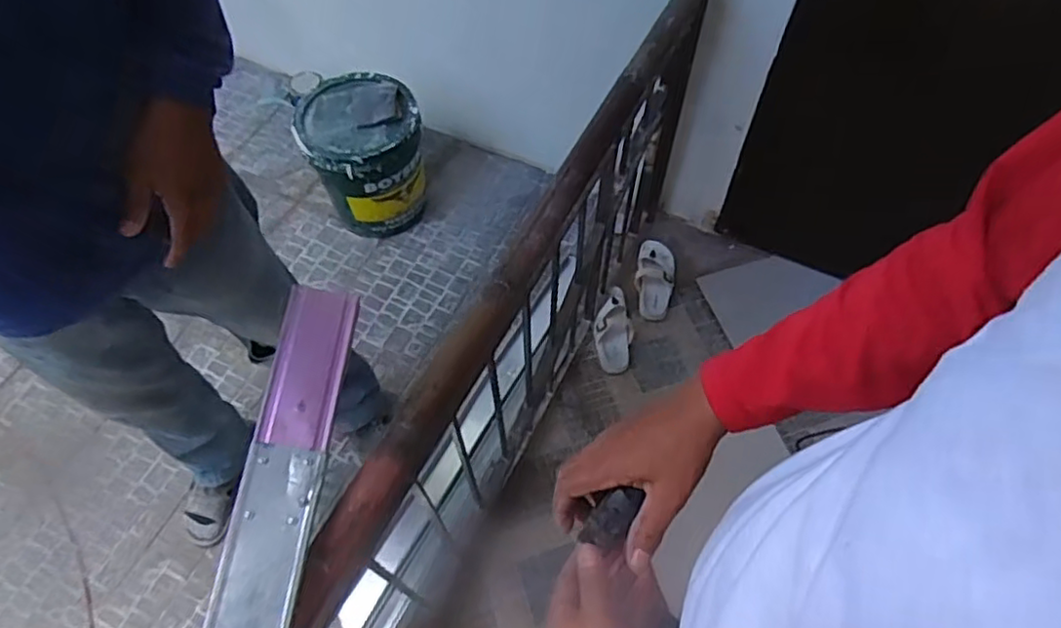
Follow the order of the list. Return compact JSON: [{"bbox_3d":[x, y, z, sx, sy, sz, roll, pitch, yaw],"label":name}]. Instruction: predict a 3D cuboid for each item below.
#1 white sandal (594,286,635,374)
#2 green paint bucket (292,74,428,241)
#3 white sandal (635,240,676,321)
[{"bbox_3d":[0.215,0.039,1.640,0.103,0.057,0.227,9,61,5],"label":"white sandal"},{"bbox_3d":[-0.435,-0.414,1.722,0.291,0.372,0.275,0,61,0],"label":"green paint bucket"},{"bbox_3d":[0.333,-0.092,1.713,0.105,0.049,0.233,10,61,6],"label":"white sandal"}]

